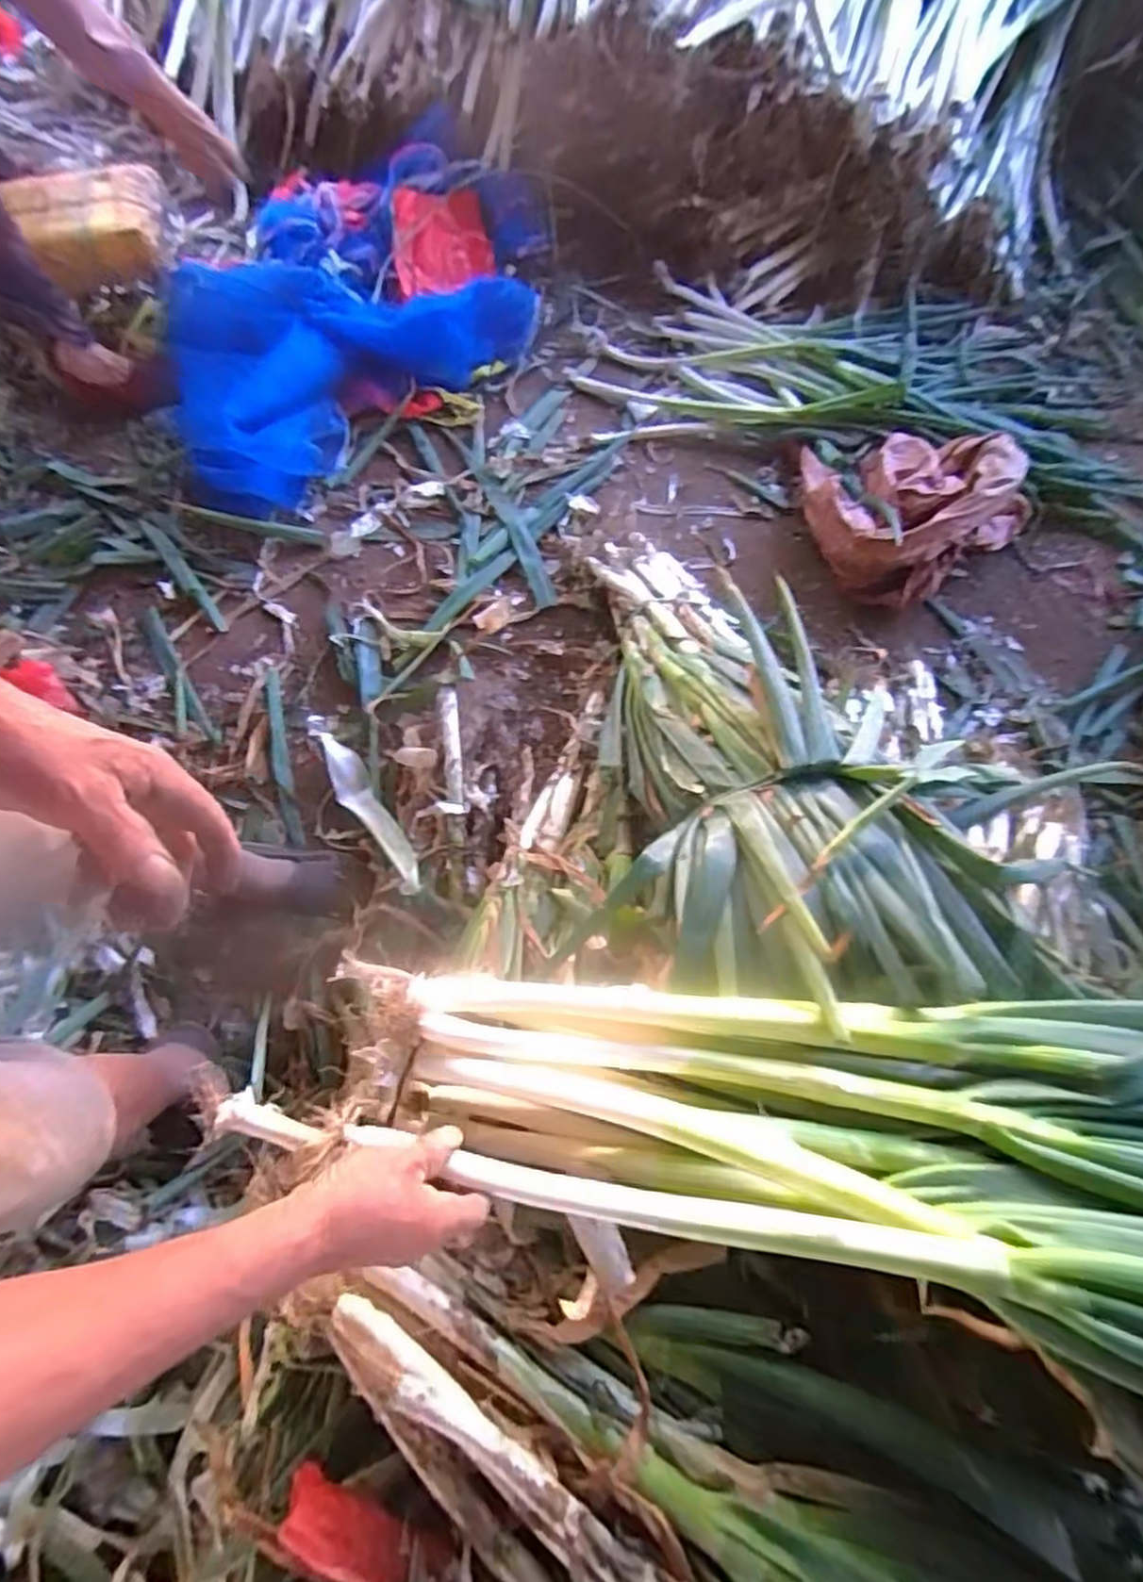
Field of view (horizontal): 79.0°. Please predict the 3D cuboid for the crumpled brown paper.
[{"bbox_3d":[0.630,-0.497,1.233,0.393,0.155,0.321,4,74,2],"label":"crumpled brown paper"}]

